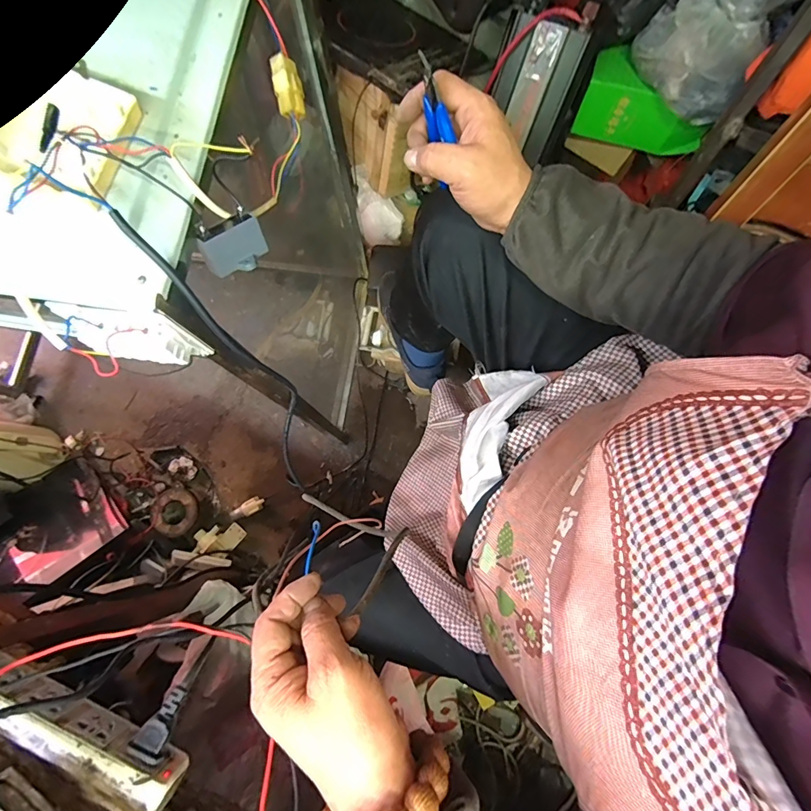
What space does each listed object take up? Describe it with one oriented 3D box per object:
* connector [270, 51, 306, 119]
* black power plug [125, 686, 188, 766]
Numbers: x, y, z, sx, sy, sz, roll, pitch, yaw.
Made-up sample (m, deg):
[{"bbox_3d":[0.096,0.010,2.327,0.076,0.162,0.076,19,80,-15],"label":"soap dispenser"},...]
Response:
[{"bbox_3d":[-0.100,-0.271,0.364,0.023,0.008,0.049,-14,100,-2],"label":"connector"},{"bbox_3d":[-0.186,0.243,0.333,0.022,0.027,0.047,23,63,5],"label":"black power plug"}]

